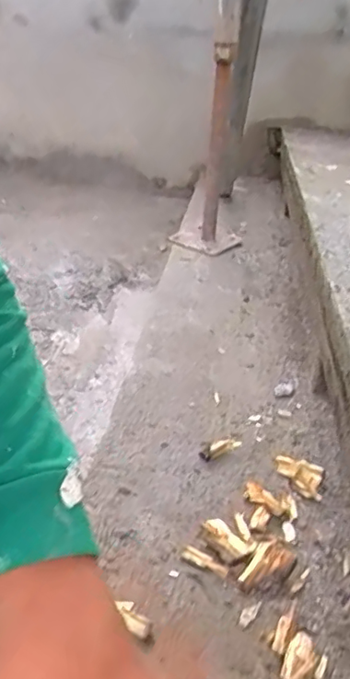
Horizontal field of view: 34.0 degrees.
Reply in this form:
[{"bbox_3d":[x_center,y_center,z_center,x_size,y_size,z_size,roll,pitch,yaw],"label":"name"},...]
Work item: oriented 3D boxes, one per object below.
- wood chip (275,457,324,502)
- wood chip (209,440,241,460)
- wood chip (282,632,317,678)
[{"bbox_3d":[0.121,0.134,0.563,0.057,0.016,0.035,20,33,29],"label":"wood chip"},{"bbox_3d":[0.051,0.113,0.599,0.037,0.010,0.012,-12,30,-27],"label":"wood chip"},{"bbox_3d":[0.085,0.223,0.394,0.018,0.009,0.044,17,31,25],"label":"wood chip"}]

